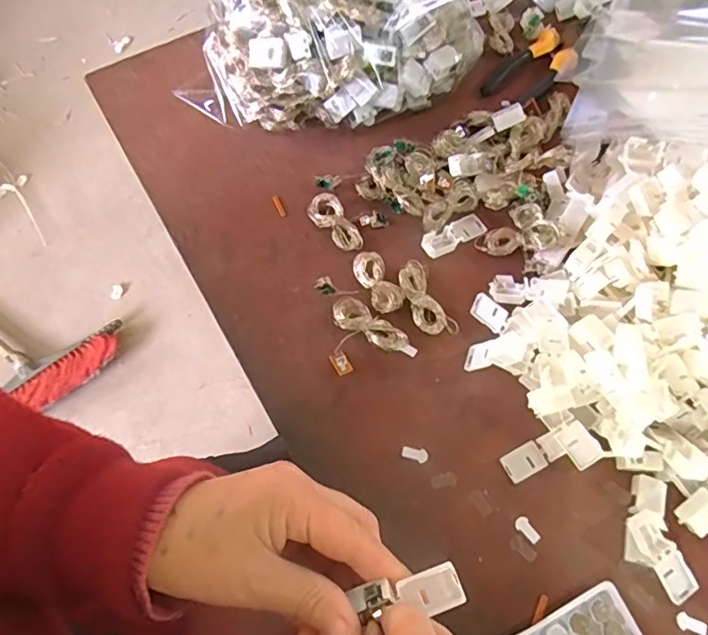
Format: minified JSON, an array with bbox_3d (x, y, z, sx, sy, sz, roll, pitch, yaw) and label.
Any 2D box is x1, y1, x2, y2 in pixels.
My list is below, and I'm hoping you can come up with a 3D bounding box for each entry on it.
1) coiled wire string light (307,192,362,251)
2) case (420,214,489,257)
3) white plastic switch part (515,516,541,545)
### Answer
[{"bbox_3d":[-0.016,-0.078,0.451,0.027,0.011,0.060,-27,66,-13],"label":"coiled wire string light"},{"bbox_3d":[0.083,-0.069,0.445,0.059,0.009,0.021,-29,67,-14],"label":"case"},{"bbox_3d":[0.112,0.138,0.353,0.011,0.004,0.018,-28,67,-13],"label":"white plastic switch part"}]

